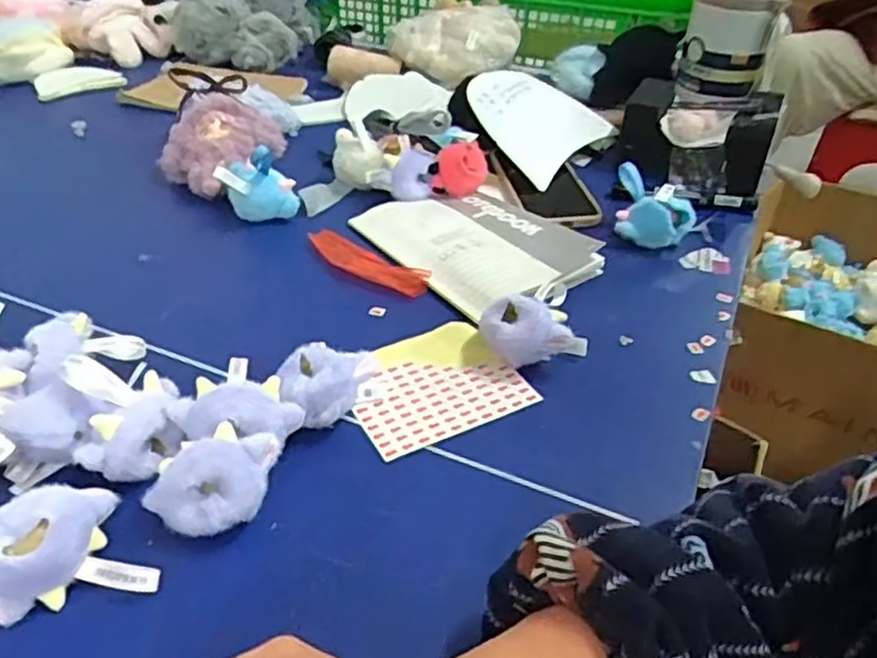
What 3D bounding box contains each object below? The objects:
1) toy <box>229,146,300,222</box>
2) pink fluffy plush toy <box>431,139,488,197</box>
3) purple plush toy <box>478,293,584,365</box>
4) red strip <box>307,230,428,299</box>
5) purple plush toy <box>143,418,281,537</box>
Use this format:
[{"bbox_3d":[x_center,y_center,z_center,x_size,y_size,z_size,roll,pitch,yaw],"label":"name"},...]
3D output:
[{"bbox_3d":[-0.168,-0.142,0.673,0.065,0.077,0.047,-6,39,-9],"label":"toy"},{"bbox_3d":[0.023,-0.167,0.721,0.054,0.040,0.055,7,39,8],"label":"pink fluffy plush toy"},{"bbox_3d":[0.070,0.005,0.512,0.077,0.042,0.039,8,39,9],"label":"purple plush toy"},{"bbox_3d":[-0.064,-0.058,0.617,0.130,0.015,0.039,24,44,27],"label":"red strip"},{"bbox_3d":[-0.131,0.087,0.400,0.064,0.045,0.053,12,40,14],"label":"purple plush toy"}]

